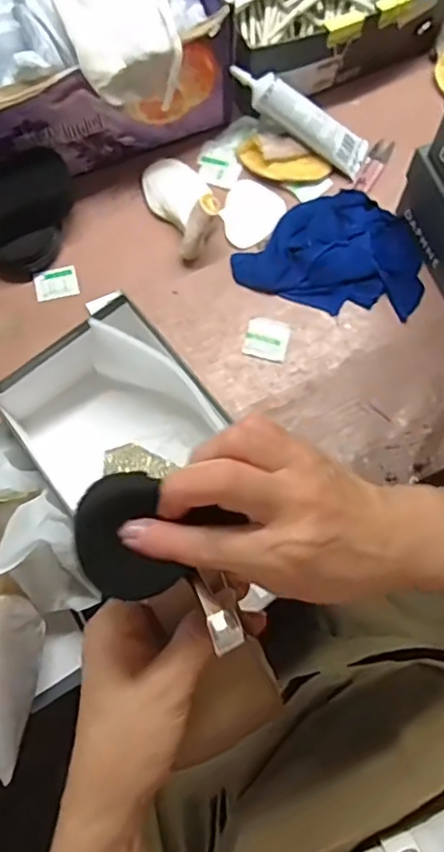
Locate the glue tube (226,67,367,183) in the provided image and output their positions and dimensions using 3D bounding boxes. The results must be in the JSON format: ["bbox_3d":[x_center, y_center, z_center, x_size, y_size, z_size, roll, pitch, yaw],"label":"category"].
[{"bbox_3d":[0.089,-0.338,0.657,0.170,0.026,0.042,26,74,-19],"label":"glue tube"}]

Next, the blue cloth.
[{"bbox_3d":[0.125,-0.191,0.646,0.192,0.026,0.132,20,75,7],"label":"blue cloth"}]

